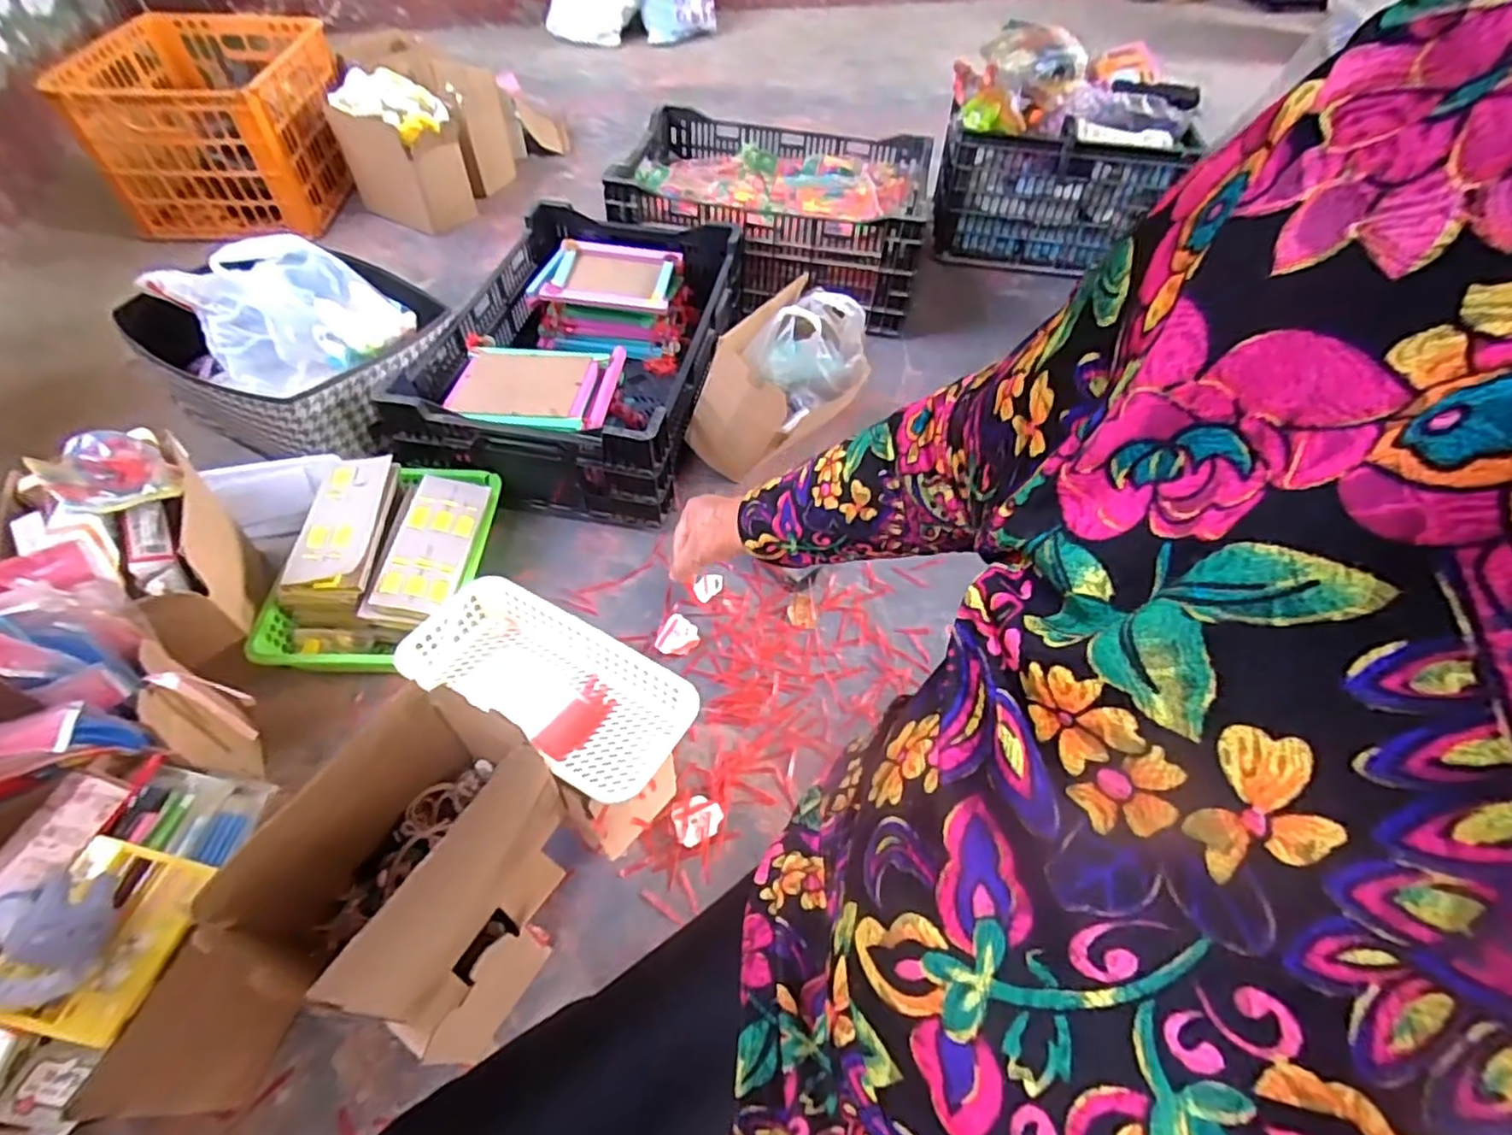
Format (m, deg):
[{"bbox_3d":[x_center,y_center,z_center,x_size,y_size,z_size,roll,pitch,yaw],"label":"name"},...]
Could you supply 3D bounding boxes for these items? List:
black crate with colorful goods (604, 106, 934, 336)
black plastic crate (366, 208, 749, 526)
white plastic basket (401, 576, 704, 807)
[{"bbox_3d":[0.039,-0.753,1.418,0.603,0.199,0.462,8,53,3],"label":"black crate with colorful goods"},{"bbox_3d":[-0.297,-0.385,1.157,0.446,0.173,0.626,9,53,4],"label":"black plastic crate"},{"bbox_3d":[-0.198,0.112,0.643,0.264,0.057,0.126,26,56,16],"label":"white plastic basket"}]

